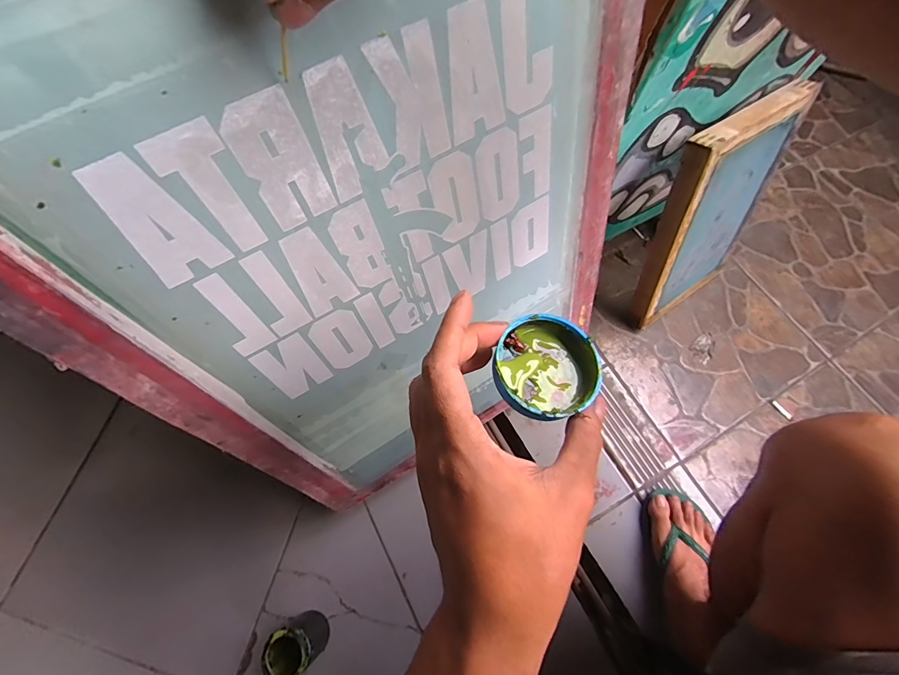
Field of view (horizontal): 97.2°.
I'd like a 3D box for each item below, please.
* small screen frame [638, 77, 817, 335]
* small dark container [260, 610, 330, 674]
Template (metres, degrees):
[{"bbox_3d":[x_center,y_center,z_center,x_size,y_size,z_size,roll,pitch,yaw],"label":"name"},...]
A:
[{"bbox_3d":[0.442,-0.196,0.670,0.249,0.369,0.033,-32,53,-14],"label":"small screen frame"},{"bbox_3d":[-0.212,0.428,0.554,0.062,0.102,0.058,-1,68,2],"label":"small dark container"}]

